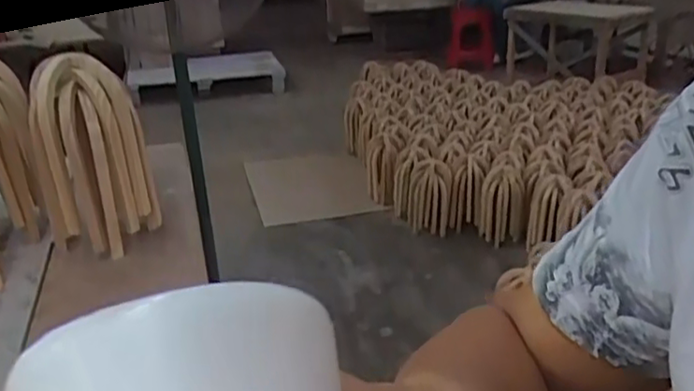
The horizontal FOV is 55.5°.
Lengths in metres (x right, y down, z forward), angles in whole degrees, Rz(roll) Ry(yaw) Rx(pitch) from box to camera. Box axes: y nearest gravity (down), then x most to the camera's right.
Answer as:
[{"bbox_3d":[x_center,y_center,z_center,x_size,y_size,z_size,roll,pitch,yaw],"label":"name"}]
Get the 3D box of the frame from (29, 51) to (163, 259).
[{"bbox_3d":[-0.389,-0.059,1.011,0.135,0.286,0.118,4,23,16],"label":"frame"}]

